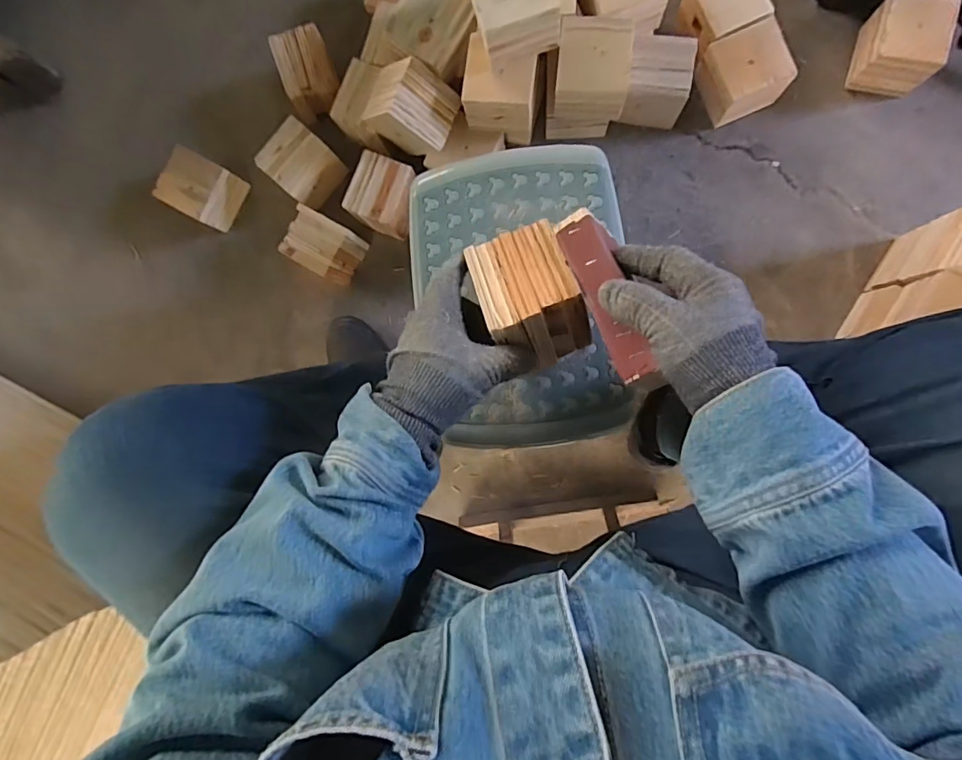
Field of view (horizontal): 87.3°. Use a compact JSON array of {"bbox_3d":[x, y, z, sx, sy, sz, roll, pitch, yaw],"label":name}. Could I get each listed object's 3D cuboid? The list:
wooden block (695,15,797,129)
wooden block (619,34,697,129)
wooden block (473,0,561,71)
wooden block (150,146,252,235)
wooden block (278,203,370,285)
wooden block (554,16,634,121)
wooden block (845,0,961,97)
[{"bbox_3d":[0.383,-0.443,0.739,0.097,0.090,0.098,-22,87,8],"label":"wooden block"},{"bbox_3d":[0.262,-0.443,0.758,0.091,0.094,0.088,7,91,8],"label":"wooden block"},{"bbox_3d":[0.041,-0.461,0.624,0.100,0.085,0.095,-15,88,7],"label":"wooden block"},{"bbox_3d":[-0.465,-0.317,0.848,0.106,0.090,0.098,27,94,7],"label":"wooden block"},{"bbox_3d":[-0.248,-0.212,0.819,0.091,0.102,0.081,32,94,7],"label":"wooden block"},{"bbox_3d":[0.154,-0.422,0.687,0.096,0.071,0.103,6,91,7],"label":"wooden block"},{"bbox_3d":[0.586,-0.465,0.707,0.091,0.087,0.094,16,92,8],"label":"wooden block"}]

